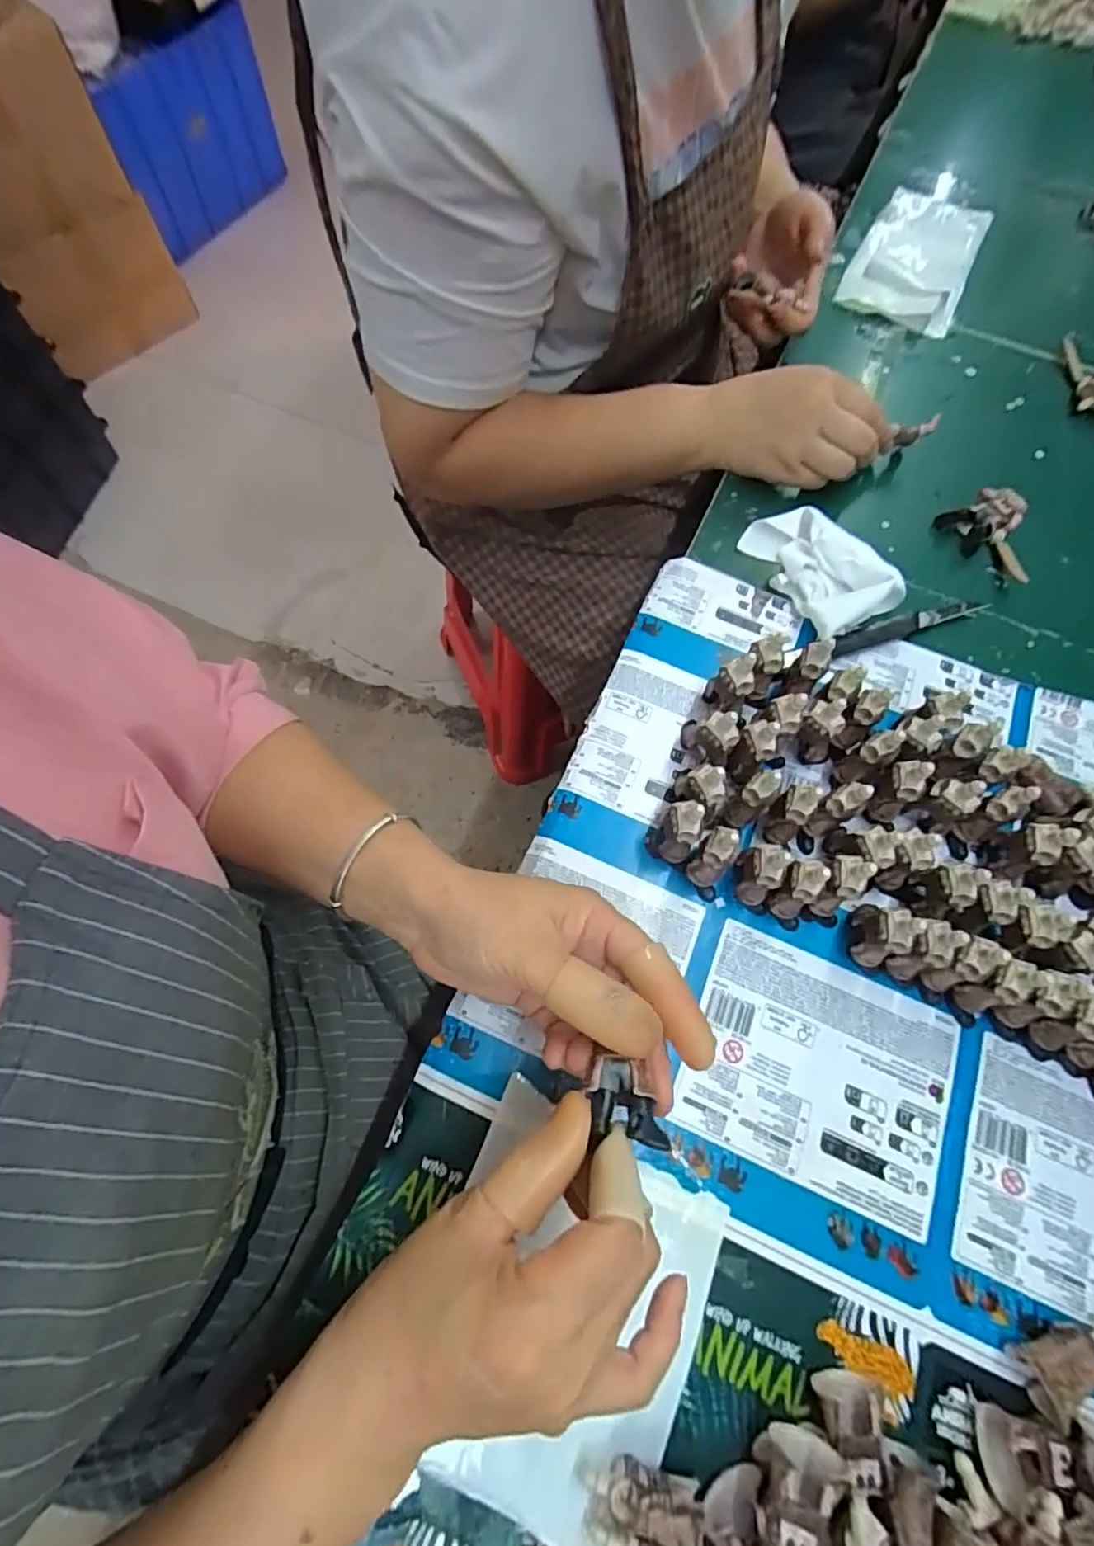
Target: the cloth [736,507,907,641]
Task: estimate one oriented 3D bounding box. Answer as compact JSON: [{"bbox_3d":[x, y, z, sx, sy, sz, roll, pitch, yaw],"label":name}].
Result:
[{"bbox_3d":[0.190,-0.148,0.420,0.062,0.032,0.105,-28,72,-12],"label":"cloth"}]

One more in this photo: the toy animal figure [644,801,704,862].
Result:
[{"bbox_3d":[0.071,0.033,0.329,0.024,0.058,0.020,38,72,12],"label":"toy animal figure"}]

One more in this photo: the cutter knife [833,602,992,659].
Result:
[{"bbox_3d":[0.252,-0.104,0.419,0.122,0.010,0.015,-18,70,-9],"label":"cutter knife"}]

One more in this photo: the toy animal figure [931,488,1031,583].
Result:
[{"bbox_3d":[0.336,-0.177,0.443,0.050,0.022,0.072,-28,72,-12],"label":"toy animal figure"}]

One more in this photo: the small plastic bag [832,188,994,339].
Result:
[{"bbox_3d":[0.353,-0.493,0.572,0.103,0.018,0.203,27,70,8],"label":"small plastic bag"}]

